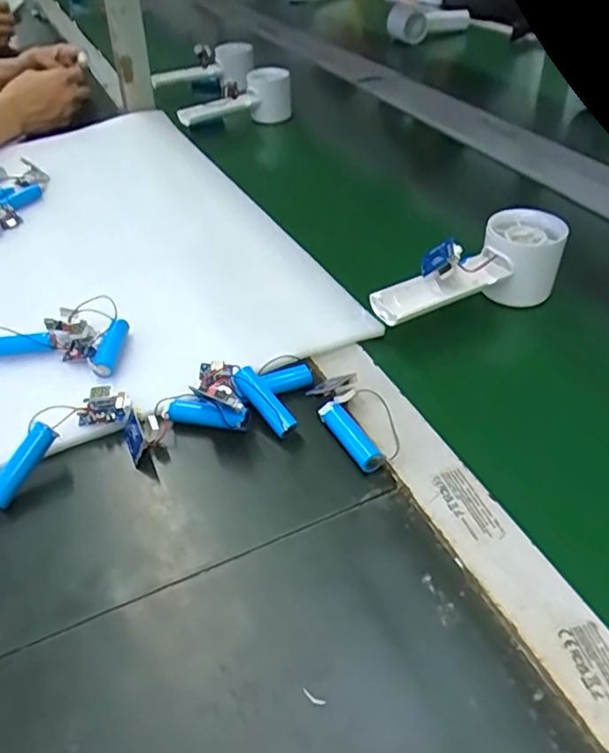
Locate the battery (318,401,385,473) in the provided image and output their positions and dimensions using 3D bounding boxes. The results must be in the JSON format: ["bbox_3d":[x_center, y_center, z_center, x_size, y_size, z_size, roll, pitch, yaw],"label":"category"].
[{"bbox_3d":[0.027,0.035,0.358,0.015,0.015,0.050,-25,40,-16],"label":"battery"}]

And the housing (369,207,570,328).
[{"bbox_3d":[0.119,-0.072,0.451,0.154,0.055,0.051,-20,43,-16],"label":"housing"}]

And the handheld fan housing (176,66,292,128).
[{"bbox_3d":[-0.098,-0.365,0.804,0.156,0.062,0.058,-25,40,-17],"label":"handheld fan housing"}]

